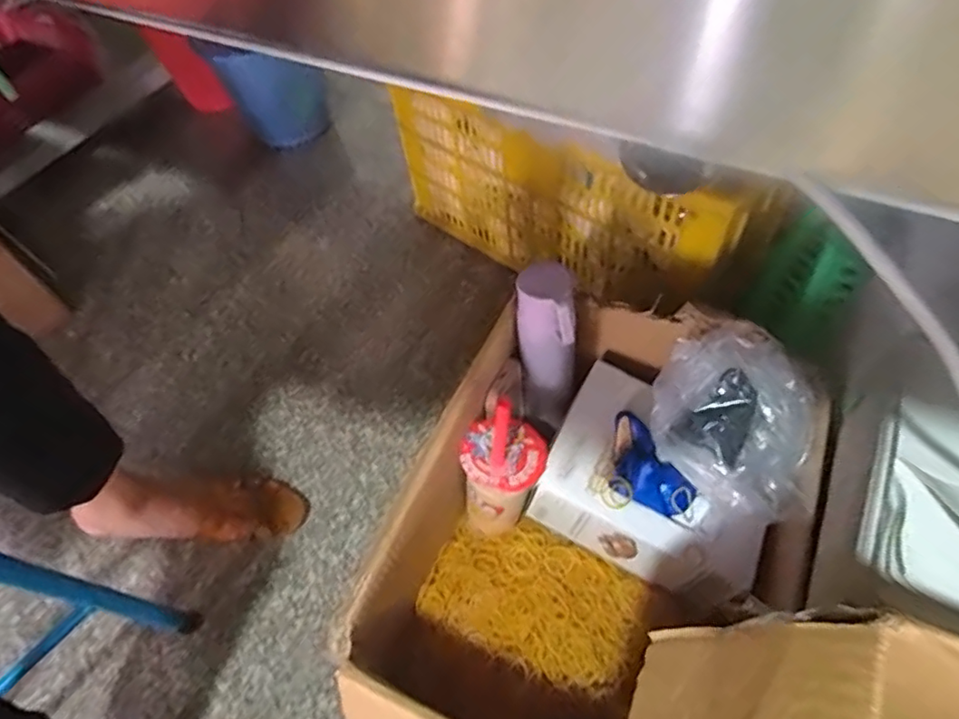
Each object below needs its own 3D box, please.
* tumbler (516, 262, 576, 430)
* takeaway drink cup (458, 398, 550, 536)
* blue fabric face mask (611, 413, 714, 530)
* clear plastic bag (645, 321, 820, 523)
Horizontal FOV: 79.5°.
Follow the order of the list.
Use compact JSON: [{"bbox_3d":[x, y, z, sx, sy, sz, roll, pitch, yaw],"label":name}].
[{"bbox_3d":[0.079,-0.009,0.652,0.075,0.208,0.053,35,63,27],"label":"tumbler"},{"bbox_3d":[0.026,0.100,0.607,0.088,0.170,0.099,0,53,6],"label":"takeaway drink cup"},{"bbox_3d":[0.172,0.118,0.593,0.074,0.035,0.128,-31,56,-18],"label":"blue fabric face mask"},{"bbox_3d":[0.254,0.063,0.561,0.122,0.103,0.174,-28,55,-16],"label":"clear plastic bag"}]

